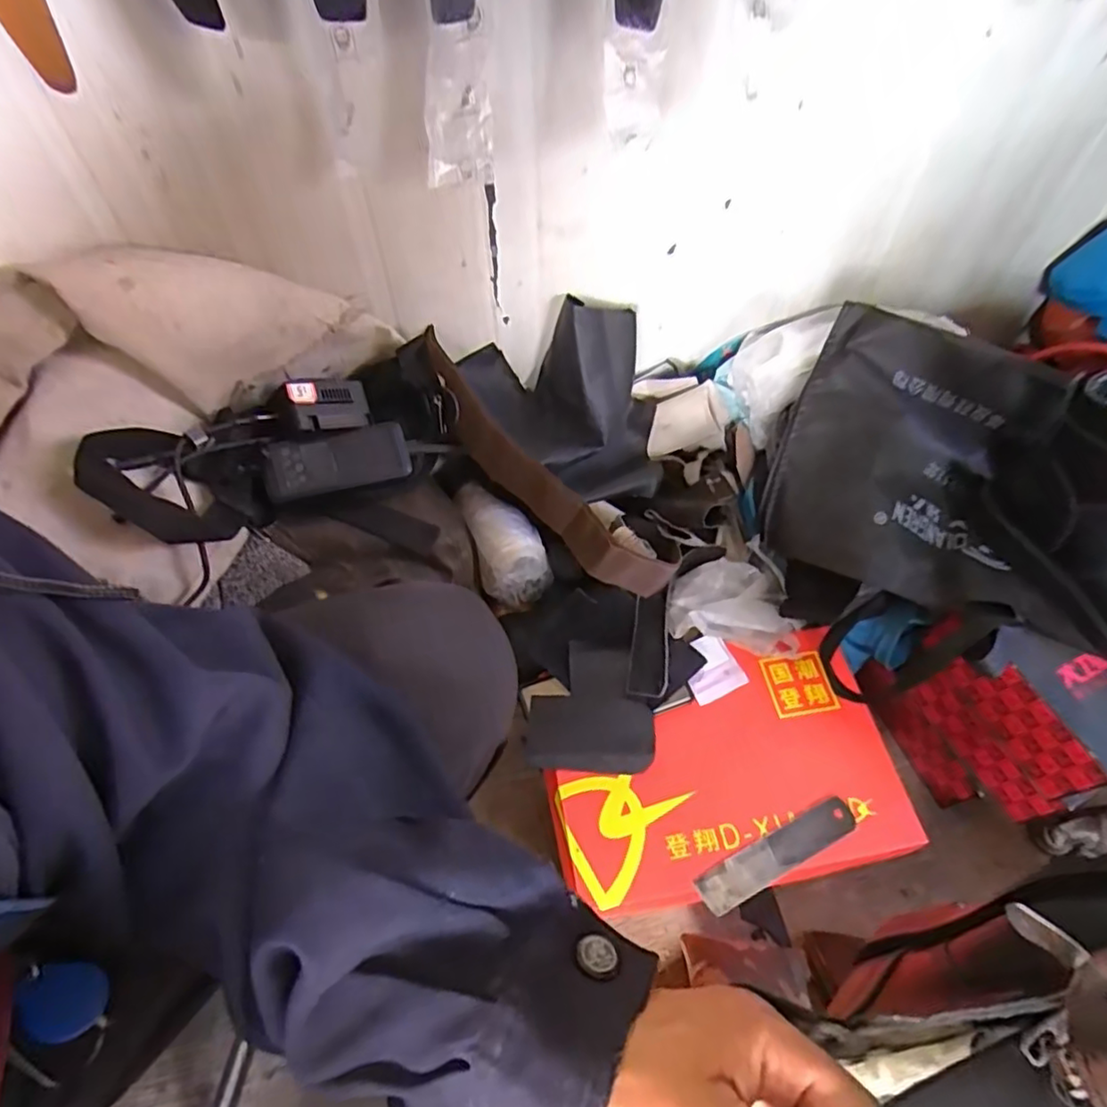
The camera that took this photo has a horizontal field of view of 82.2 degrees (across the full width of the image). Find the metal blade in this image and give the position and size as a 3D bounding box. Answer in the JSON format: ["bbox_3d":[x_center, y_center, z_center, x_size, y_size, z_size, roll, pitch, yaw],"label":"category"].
[{"bbox_3d":[0.199,0.266,0.563,0.157,0.008,0.033,-25,63,-12],"label":"metal blade"}]

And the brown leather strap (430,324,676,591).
[{"bbox_3d":[-0.023,-0.090,0.657,0.360,0.062,0.062,46,67,4],"label":"brown leather strap"}]

